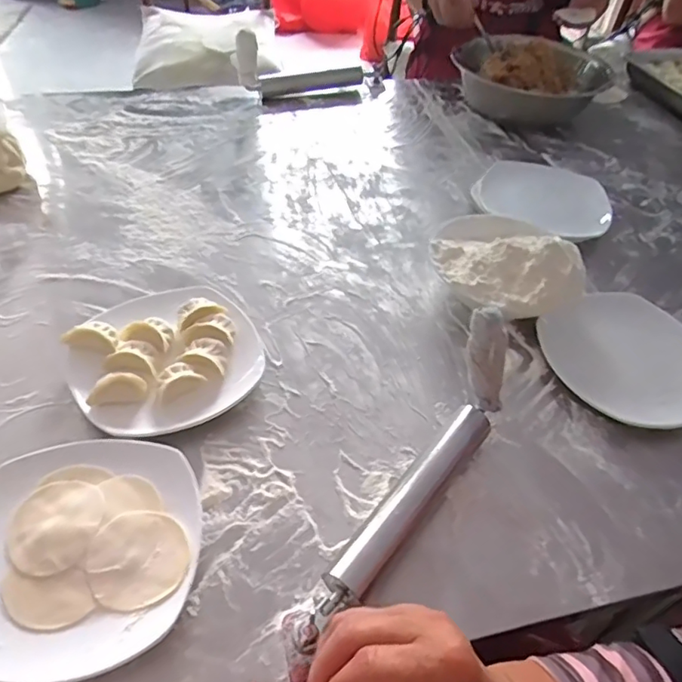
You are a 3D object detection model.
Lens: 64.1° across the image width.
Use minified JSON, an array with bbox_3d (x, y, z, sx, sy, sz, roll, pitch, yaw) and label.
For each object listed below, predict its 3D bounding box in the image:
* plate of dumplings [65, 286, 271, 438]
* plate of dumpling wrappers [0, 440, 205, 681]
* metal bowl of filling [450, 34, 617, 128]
[{"bbox_3d":[-0.177,0.007,0.551,0.179,0.033,0.183,-25,53,-25],"label":"plate of dumplings"},{"bbox_3d":[-0.200,0.158,0.418,0.177,0.018,0.174,-5,47,-8],"label":"plate of dumpling wrappers"},{"bbox_3d":[0.344,-0.476,1.020,0.255,0.123,0.224,25,50,19],"label":"metal bowl of filling"}]

